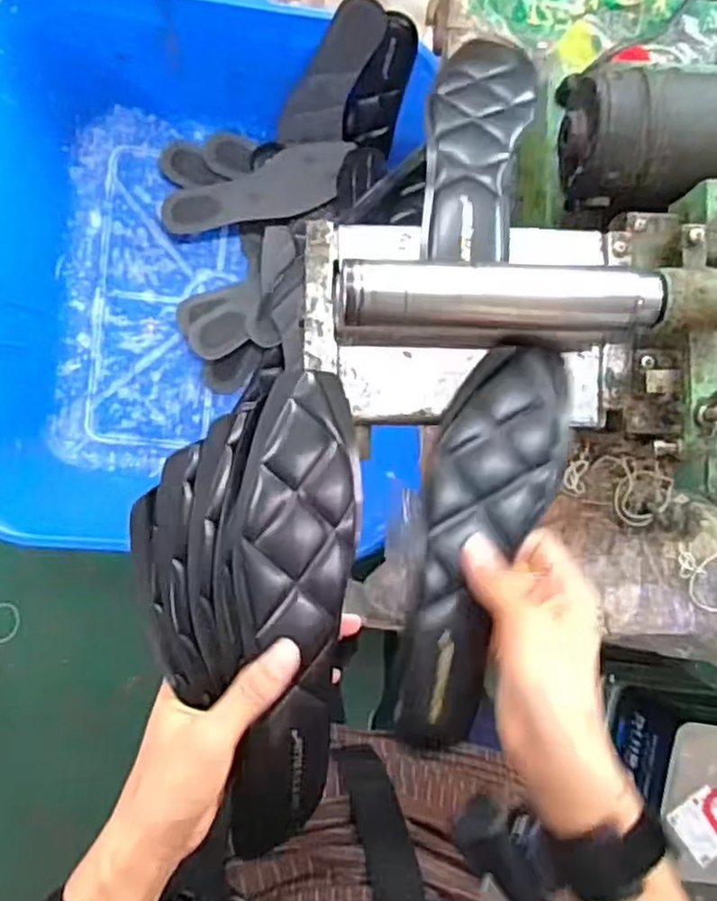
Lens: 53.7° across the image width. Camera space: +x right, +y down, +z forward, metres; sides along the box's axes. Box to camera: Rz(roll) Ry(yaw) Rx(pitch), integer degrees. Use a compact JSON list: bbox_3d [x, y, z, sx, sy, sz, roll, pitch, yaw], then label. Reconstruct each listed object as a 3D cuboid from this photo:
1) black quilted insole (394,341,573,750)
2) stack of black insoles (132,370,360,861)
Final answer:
[{"bbox_3d":[0.069,0.051,0.416,0.071,0.016,0.238,17,84,-7],"label":"black quilted insole"},{"bbox_3d":[-0.053,0.084,0.360,0.104,0.040,0.241,1,94,-7],"label":"stack of black insoles"}]

